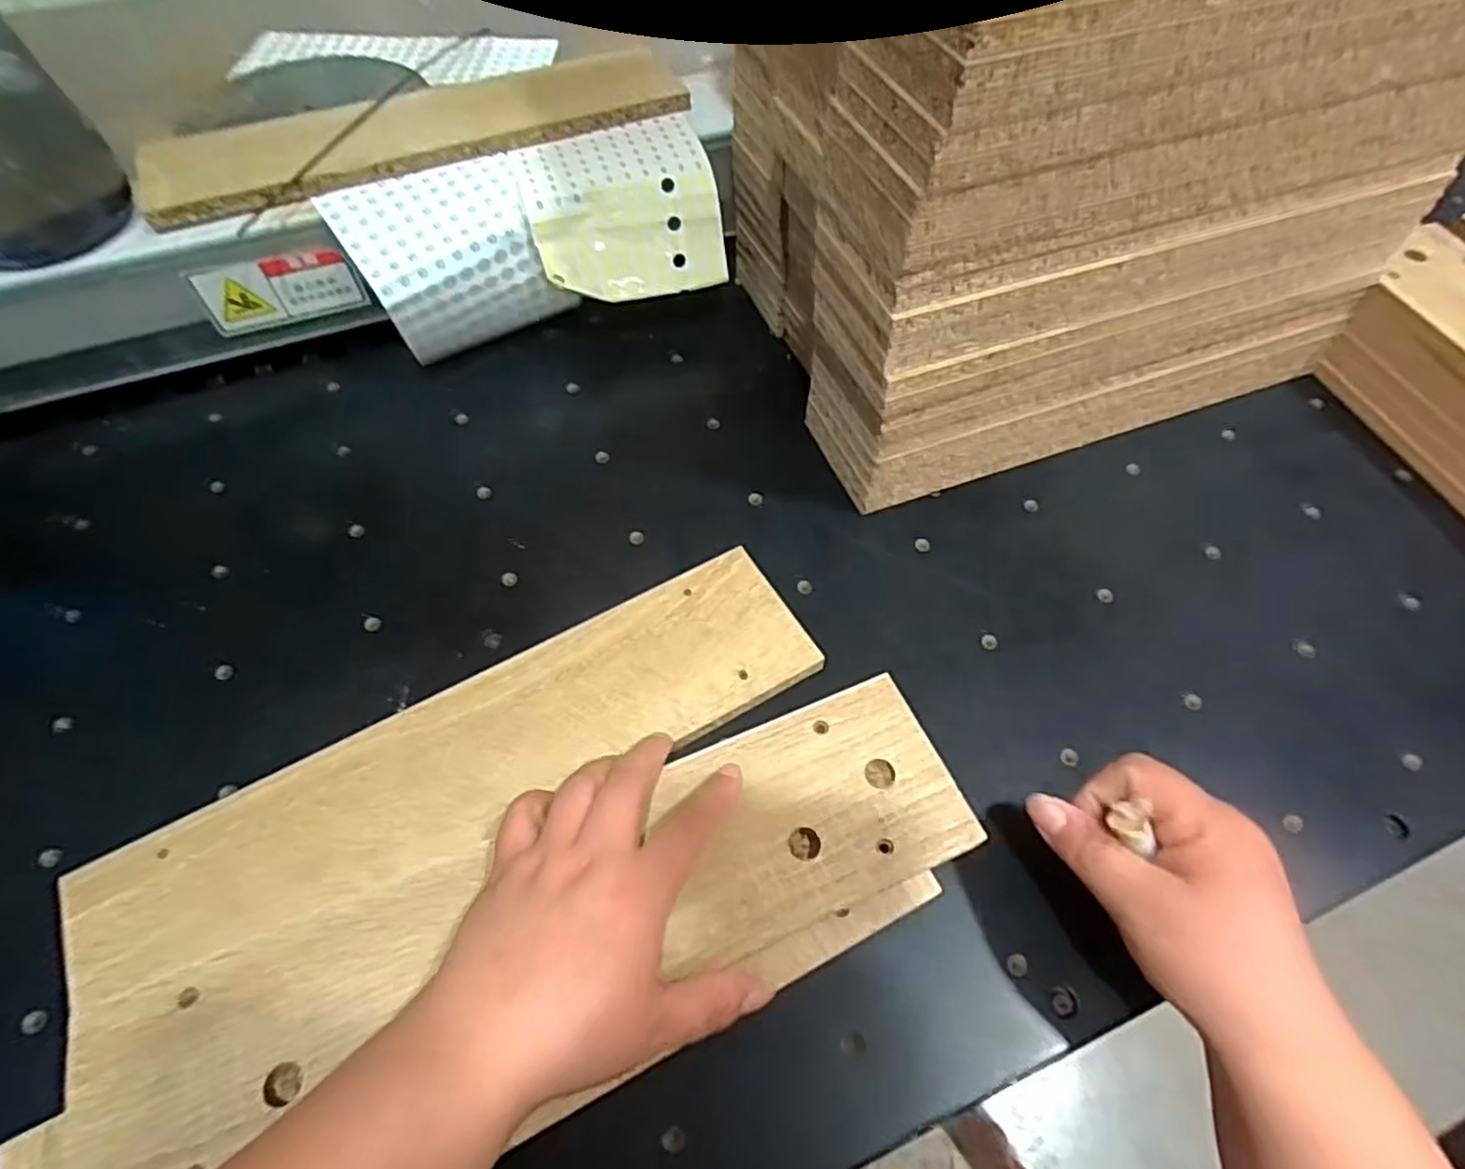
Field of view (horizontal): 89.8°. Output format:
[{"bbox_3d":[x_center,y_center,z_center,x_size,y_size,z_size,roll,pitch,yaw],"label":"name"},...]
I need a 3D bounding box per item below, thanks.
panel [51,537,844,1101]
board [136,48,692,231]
[{"bbox_3d":[-0.124,0.094,0.365,0.359,0.022,0.111,-26,48,-18],"label":"panel"},{"bbox_3d":[-0.212,-0.323,0.521,0.367,0.023,0.092,-25,60,-15],"label":"board"}]

